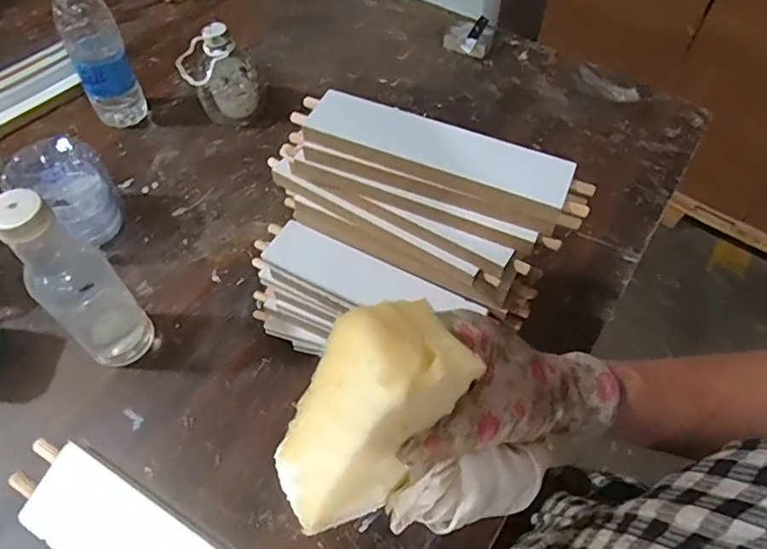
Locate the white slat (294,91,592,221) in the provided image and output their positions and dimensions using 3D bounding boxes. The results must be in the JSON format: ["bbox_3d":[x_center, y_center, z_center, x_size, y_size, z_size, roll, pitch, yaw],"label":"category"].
[{"bbox_3d":[0.038,-0.089,0.387,0.214,0.021,0.046,21,59,13],"label":"white slat"}]

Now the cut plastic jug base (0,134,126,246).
[{"bbox_3d":[-0.345,-0.084,0.602,0.085,0.102,0.096,21,59,14],"label":"cut plastic jug base"}]

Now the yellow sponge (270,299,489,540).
[{"bbox_3d":[-0.008,0.063,0.240,0.053,0.039,0.100,38,109,22],"label":"yellow sponge"}]

